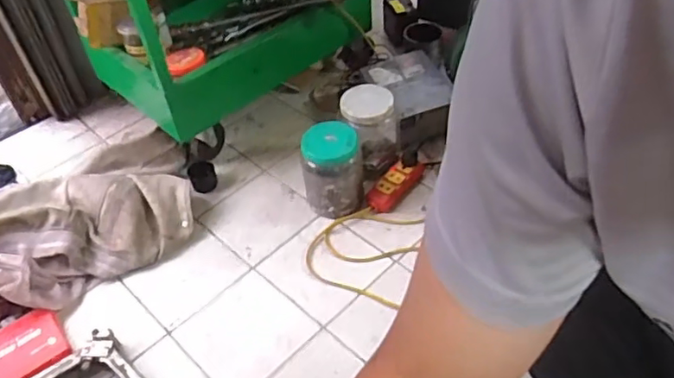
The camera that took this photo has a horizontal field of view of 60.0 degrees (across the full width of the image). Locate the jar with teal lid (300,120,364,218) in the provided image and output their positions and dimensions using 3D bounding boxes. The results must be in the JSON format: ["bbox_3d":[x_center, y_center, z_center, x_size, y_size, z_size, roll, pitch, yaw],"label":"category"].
[{"bbox_3d":[-0.008,-0.041,1.204,0.115,0.168,0.114,-2,45,2],"label":"jar with teal lid"}]

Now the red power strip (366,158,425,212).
[{"bbox_3d":[0.124,-0.010,1.257,0.064,0.032,0.158,29,54,29],"label":"red power strip"}]

